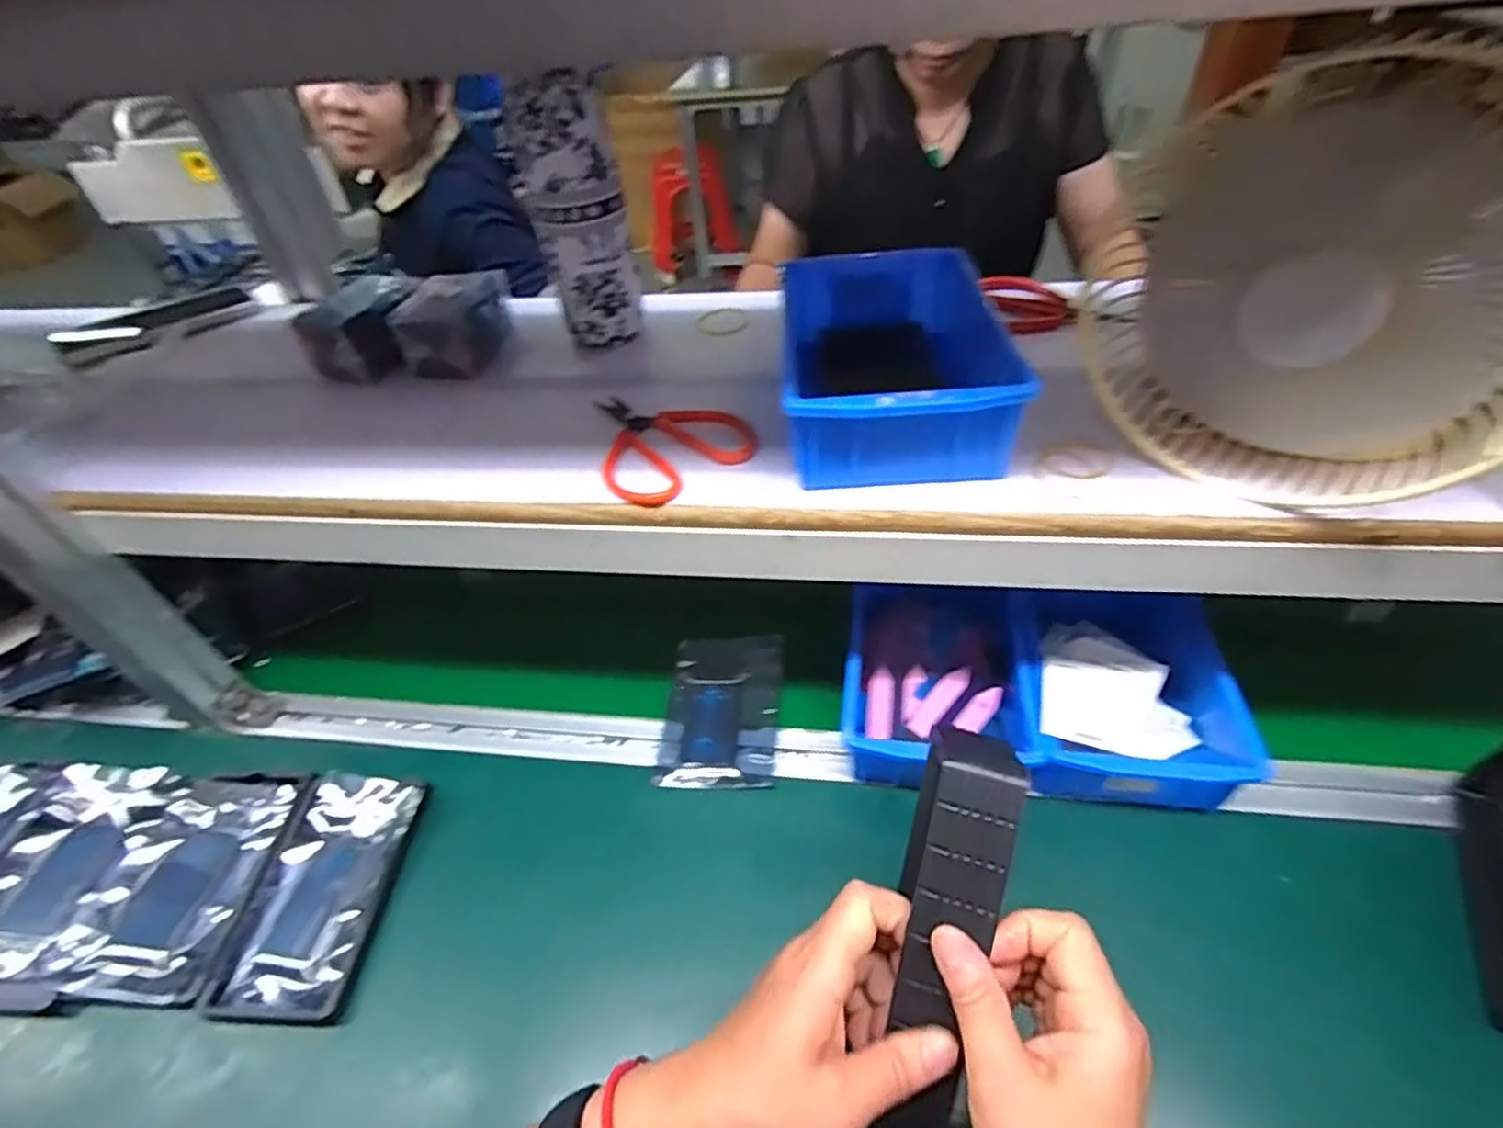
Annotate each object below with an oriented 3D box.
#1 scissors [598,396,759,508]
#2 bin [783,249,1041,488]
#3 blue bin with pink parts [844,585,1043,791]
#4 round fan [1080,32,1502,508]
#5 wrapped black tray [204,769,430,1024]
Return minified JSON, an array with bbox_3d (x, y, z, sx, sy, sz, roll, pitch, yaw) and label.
[{"bbox_3d":[-0.047,-0.081,0.454,0.099,0.014,0.120,-9,43,-3],"label":"scissors"},{"bbox_3d":[0.088,-0.127,0.444,0.130,0.067,0.196,-1,43,6],"label":"bin"},{"bbox_3d":[0.142,0.088,0.542,0.130,0.061,0.172,3,44,10],"label":"blue bin with pink parts"},{"bbox_3d":[0.273,-0.124,0.331,0.070,0.180,0.199,-36,50,-28],"label":"round fan"},{"bbox_3d":[-0.298,0.225,0.483,0.094,0.019,0.159,0,43,6],"label":"wrapped black tray"}]

